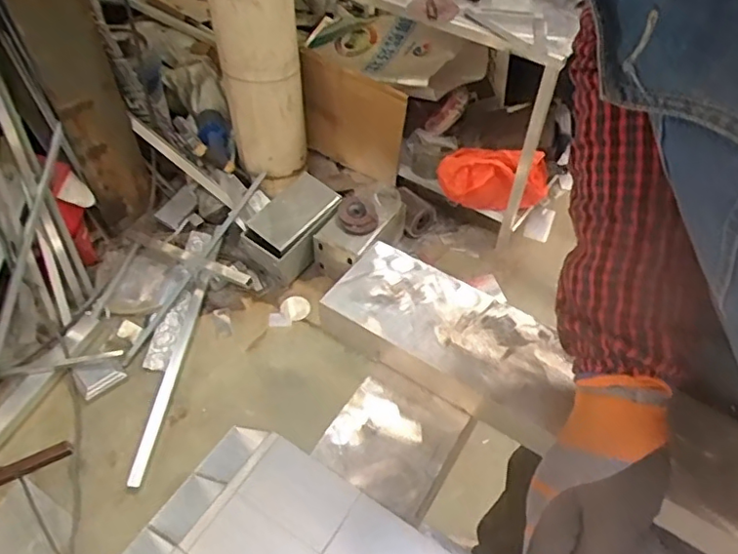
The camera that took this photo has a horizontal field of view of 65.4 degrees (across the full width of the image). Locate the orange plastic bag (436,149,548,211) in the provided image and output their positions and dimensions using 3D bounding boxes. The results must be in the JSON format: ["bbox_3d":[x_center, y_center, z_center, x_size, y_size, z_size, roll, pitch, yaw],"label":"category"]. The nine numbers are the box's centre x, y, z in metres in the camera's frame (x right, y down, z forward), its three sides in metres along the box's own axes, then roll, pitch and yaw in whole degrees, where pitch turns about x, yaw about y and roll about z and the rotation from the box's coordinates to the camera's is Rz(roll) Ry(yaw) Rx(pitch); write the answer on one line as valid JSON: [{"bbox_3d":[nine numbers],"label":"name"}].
[{"bbox_3d":[0.344,-0.260,1.564,0.312,0.174,0.143,6,50,5],"label":"orange plastic bag"}]

